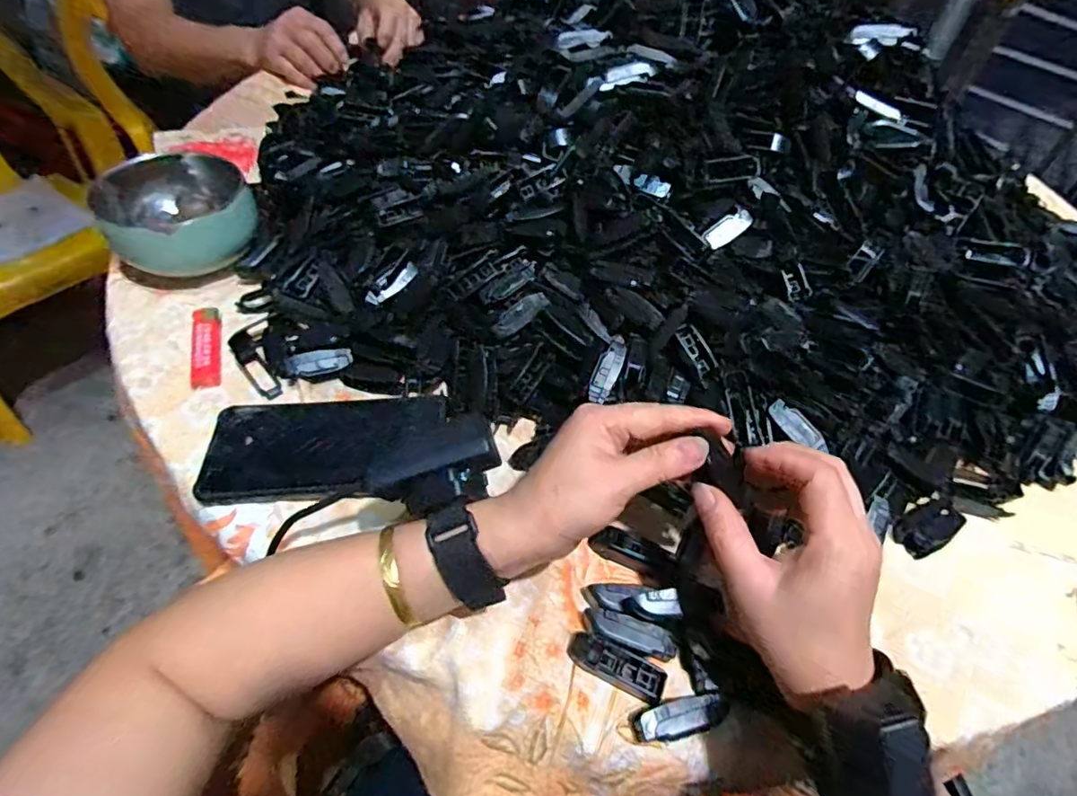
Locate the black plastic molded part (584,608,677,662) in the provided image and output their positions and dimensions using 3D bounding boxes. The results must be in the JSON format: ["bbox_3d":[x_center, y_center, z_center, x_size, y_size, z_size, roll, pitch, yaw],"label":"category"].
[{"bbox_3d":[0.054,0.140,0.321,0.055,0.012,0.016,17,53,9],"label":"black plastic molded part"}]

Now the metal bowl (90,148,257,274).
[{"bbox_3d":[-0.317,-0.164,0.477,0.113,0.062,0.113,2,52,-3],"label":"metal bowl"}]

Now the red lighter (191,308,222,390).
[{"bbox_3d":[-0.268,-0.045,0.438,0.021,0.010,0.091,-14,54,-15],"label":"red lighter"}]

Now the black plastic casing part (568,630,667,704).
[{"bbox_3d":[0.045,0.156,0.315,0.056,0.010,0.019,22,54,13],"label":"black plastic casing part"}]

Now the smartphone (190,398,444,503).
[{"bbox_3d":[-0.149,0.032,0.384,0.160,0.009,0.074,-3,52,-7],"label":"smartphone"}]

